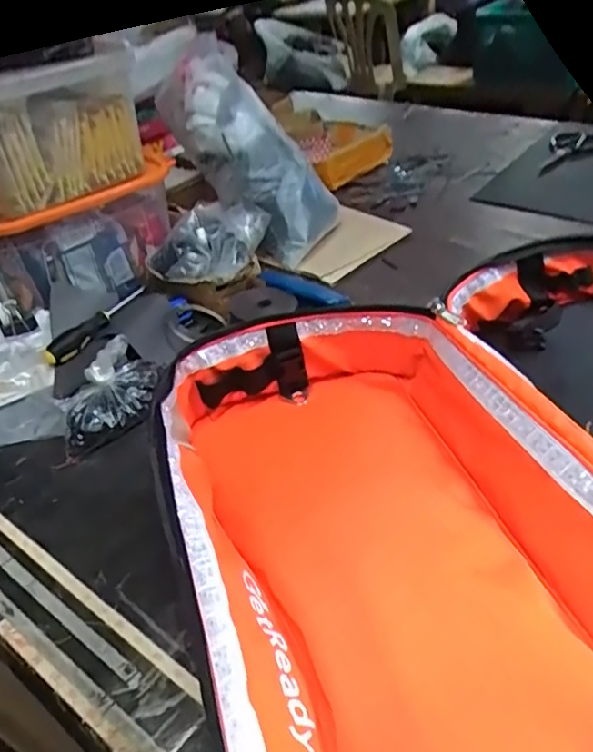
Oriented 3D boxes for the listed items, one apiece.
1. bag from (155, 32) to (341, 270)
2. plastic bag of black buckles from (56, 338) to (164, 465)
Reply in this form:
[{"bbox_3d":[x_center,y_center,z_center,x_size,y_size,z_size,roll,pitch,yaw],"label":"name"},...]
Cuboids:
[{"bbox_3d":[-0.089,-0.366,1.032,0.134,0.141,0.392,-37,92,-32],"label":"bag"},{"bbox_3d":[-0.232,0.017,0.759,0.151,0.071,0.104,-25,42,-20],"label":"plastic bag of black buckles"}]

